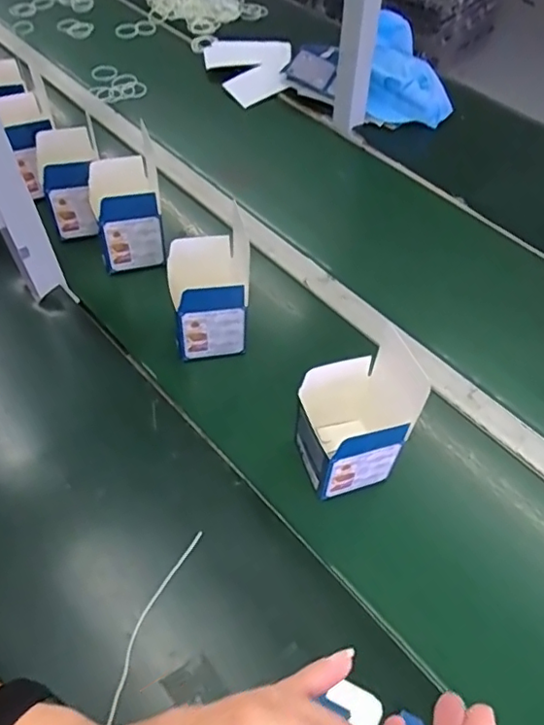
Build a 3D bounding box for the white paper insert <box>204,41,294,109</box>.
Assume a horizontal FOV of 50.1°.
[{"bbox_3d":[-0.045,-0.564,1.116,0.163,0.021,0.176,-2,68,0],"label":"white paper insert"}]

